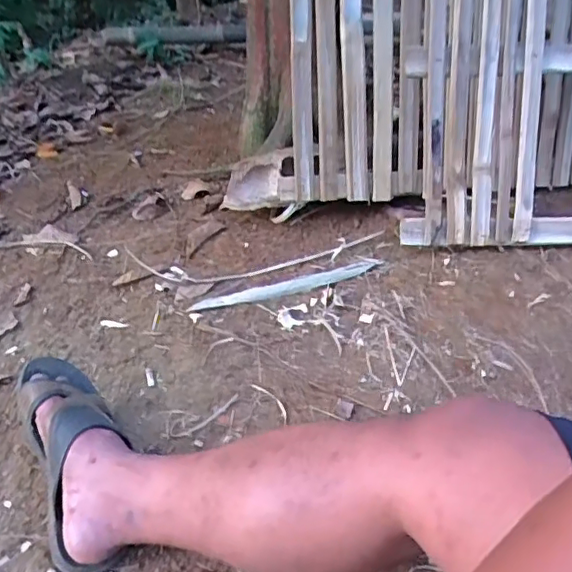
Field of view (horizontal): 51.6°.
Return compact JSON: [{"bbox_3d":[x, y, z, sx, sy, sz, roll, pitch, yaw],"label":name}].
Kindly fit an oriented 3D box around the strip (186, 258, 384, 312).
[{"bbox_3d":[0.006,-0.001,0.966,0.320,0.006,0.037,-13,42,-14],"label":"strip"}]

